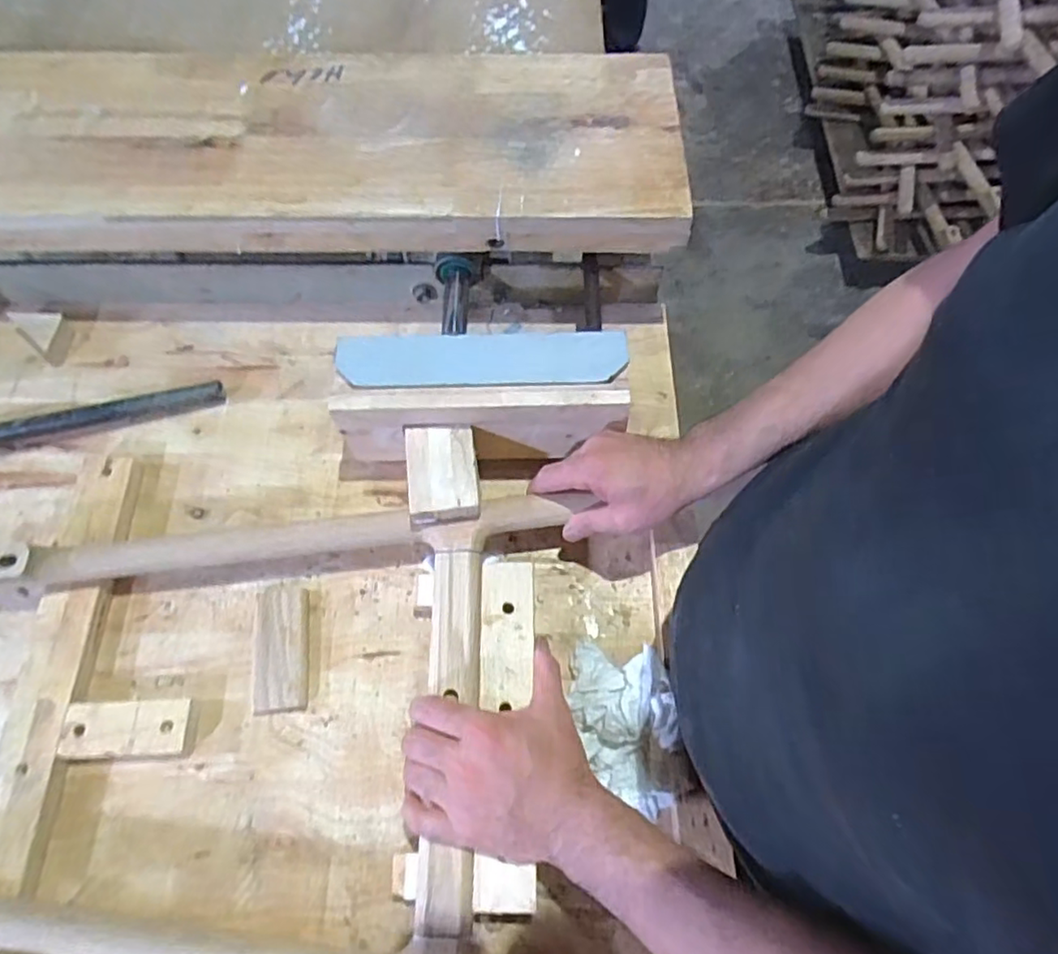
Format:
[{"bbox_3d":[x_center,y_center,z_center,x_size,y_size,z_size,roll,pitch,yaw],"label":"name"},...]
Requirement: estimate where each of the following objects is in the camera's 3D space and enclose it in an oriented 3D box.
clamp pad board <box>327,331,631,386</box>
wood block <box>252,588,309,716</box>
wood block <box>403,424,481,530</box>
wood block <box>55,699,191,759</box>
[{"bbox_3d":[-0.042,-0.103,0.546,0.248,0.008,0.054,1,66,0],"label":"clamp pad board"},{"bbox_3d":[-0.217,0.151,0.556,0.044,0.017,0.105,-8,66,-4],"label":"wood block"},{"bbox_3d":[-0.074,-0.004,0.545,0.060,0.027,0.084,-4,66,-3],"label":"wood block"},{"bbox_3d":[-0.329,0.207,0.522,0.099,0.022,0.042,-1,66,-1],"label":"wood block"}]

